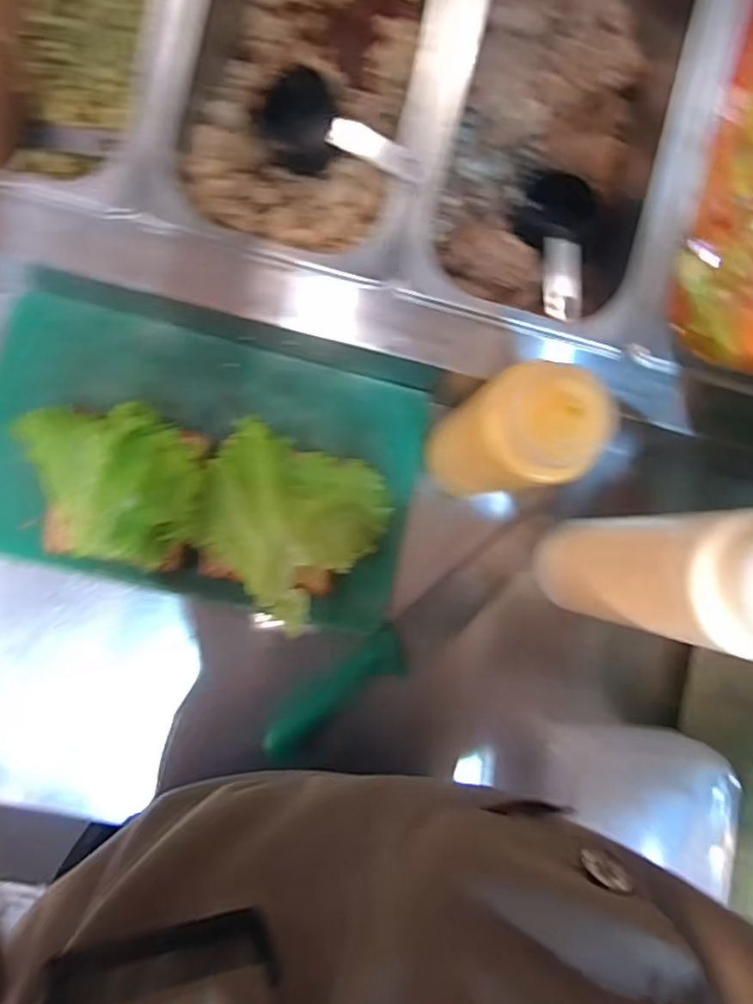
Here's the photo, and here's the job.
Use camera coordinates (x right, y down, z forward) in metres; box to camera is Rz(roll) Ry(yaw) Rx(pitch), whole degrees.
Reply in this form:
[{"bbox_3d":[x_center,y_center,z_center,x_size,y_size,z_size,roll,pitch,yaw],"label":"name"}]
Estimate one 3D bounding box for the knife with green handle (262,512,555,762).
[{"bbox_3d":[0.034,0.108,0.510,0.284,0.020,0.045,-40,92,-7],"label":"knife with green handle"}]

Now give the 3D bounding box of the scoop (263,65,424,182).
[{"bbox_3d":[-0.020,-0.249,0.438,0.129,0.048,0.049,37,83,25],"label":"scoop"}]

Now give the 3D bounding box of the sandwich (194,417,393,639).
[{"bbox_3d":[-0.067,0.014,0.465,0.131,0.045,0.124,30,84,-4],"label":"sandwich"}]

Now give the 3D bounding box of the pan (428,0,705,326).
[{"bbox_3d":[0.136,-0.289,0.454,0.146,0.097,0.321,14,86,-6],"label":"pan"}]

